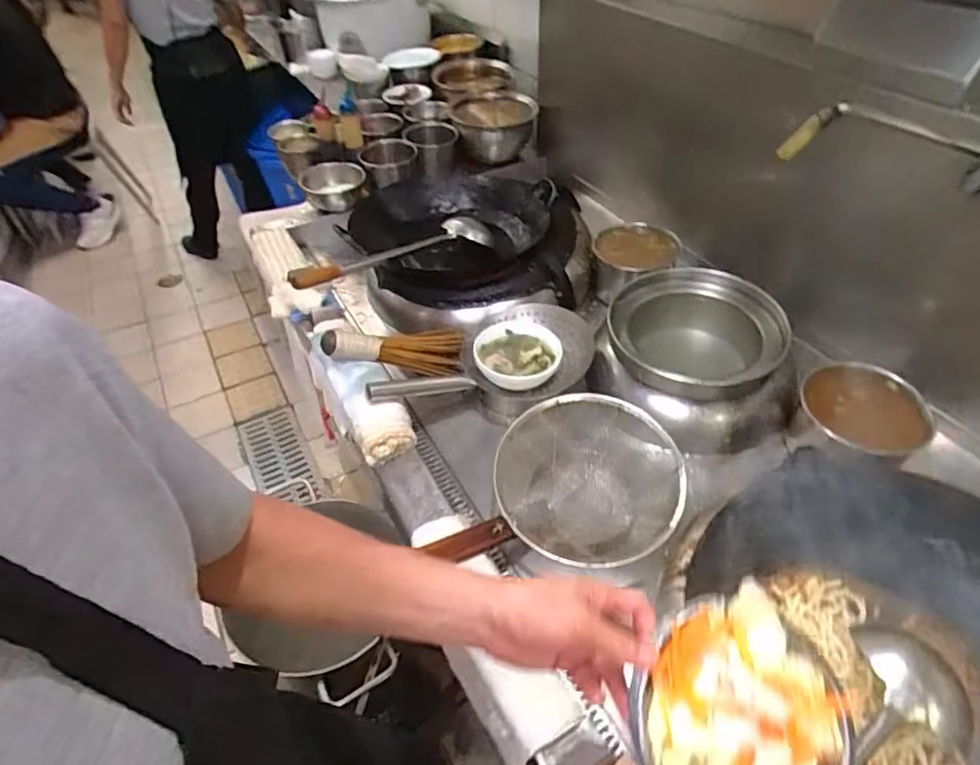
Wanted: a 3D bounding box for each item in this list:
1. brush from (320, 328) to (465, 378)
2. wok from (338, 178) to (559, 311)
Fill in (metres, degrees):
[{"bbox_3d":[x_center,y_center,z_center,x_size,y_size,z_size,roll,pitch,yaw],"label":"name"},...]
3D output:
[{"bbox_3d":[-0.180,-0.064,1.093,0.266,0.053,0.098,4,40,-28],"label":"brush"},{"bbox_3d":[-0.089,-0.352,1.323,0.469,0.109,0.431,-5,45,-2],"label":"wok"}]

